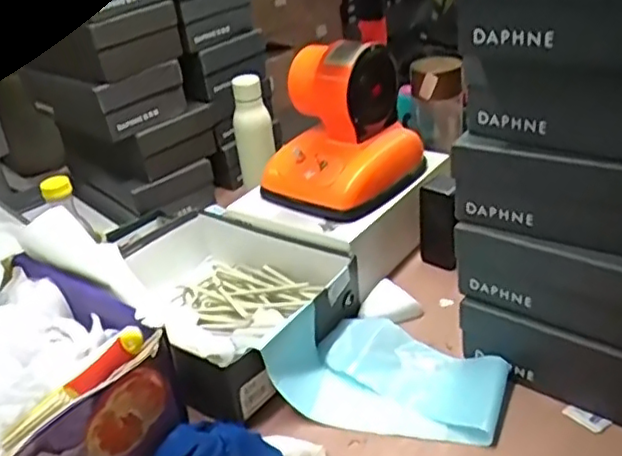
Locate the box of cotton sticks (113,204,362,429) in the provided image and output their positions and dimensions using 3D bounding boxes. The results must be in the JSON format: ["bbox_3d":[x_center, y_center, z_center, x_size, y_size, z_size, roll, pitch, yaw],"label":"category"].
[{"bbox_3d":[-0.138,0.086,0.885,0.345,0.098,0.266,18,38,35],"label":"box of cotton sticks"}]

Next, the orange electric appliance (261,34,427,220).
[{"bbox_3d":[0.036,-0.151,0.948,0.186,0.196,0.183,17,38,34],"label":"orange electric appliance"}]

